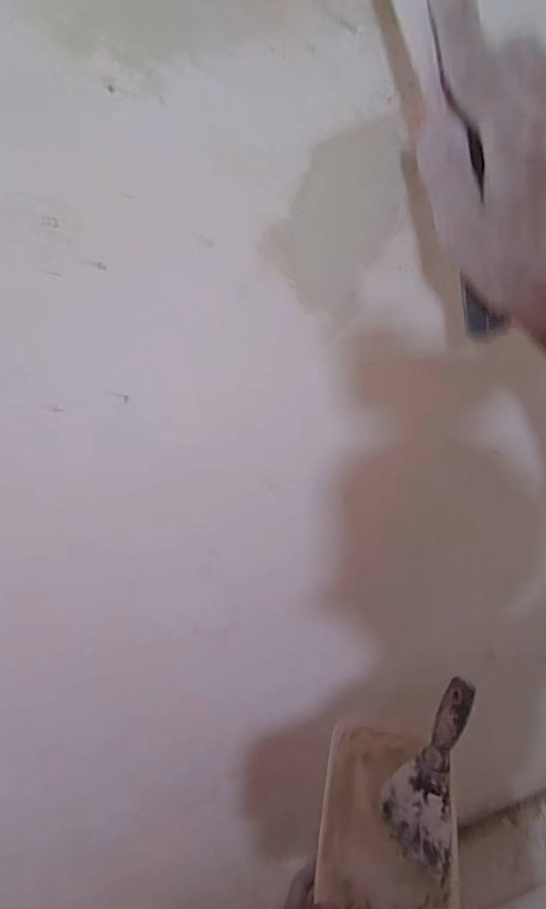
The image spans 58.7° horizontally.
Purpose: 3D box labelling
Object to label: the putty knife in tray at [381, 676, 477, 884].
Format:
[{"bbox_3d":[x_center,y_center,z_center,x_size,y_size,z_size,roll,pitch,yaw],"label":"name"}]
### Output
[{"bbox_3d":[0.181,0.354,0.557,0.019,0.200,0.086,11,2,-40],"label":"putty knife in tray"}]

